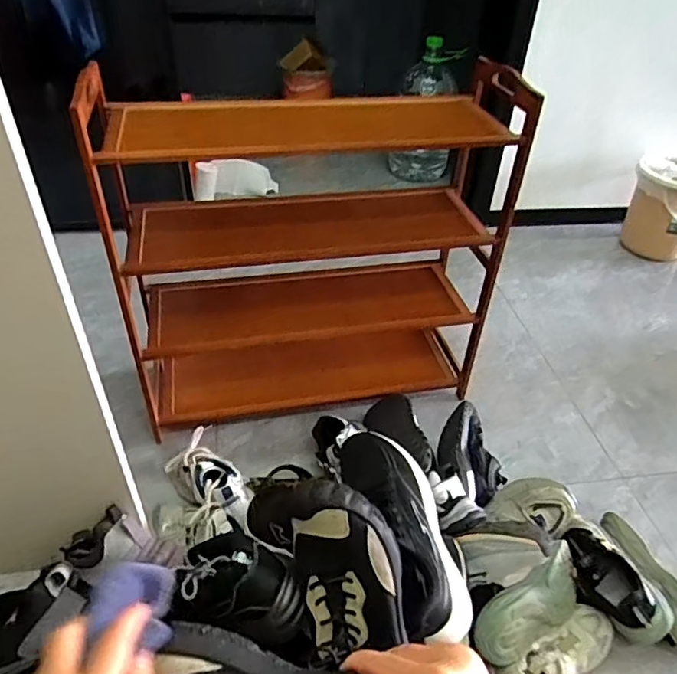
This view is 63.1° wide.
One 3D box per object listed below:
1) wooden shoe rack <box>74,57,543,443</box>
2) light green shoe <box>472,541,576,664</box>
[{"bbox_3d":[-0.057,-0.152,1.050,0.648,0.624,0.246,-5,41,-10],"label":"wooden shoe rack"},{"bbox_3d":[0.279,0.379,0.783,0.213,0.077,0.071,-22,46,-27],"label":"light green shoe"}]

